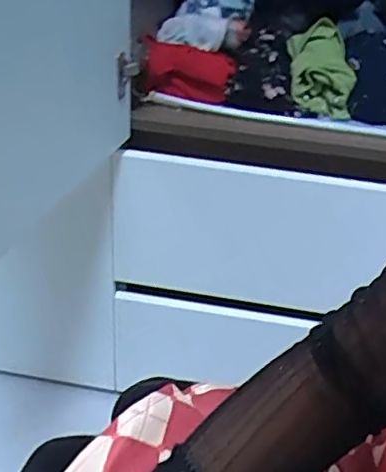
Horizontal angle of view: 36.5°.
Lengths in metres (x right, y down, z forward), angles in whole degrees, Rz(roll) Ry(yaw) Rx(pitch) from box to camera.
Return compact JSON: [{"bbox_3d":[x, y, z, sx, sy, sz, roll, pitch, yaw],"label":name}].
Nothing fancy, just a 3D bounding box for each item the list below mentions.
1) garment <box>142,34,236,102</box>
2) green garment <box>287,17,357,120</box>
[{"bbox_3d":[-0.008,-0.244,0.856,0.133,0.061,0.084,-2,35,-11],"label":"garment"},{"bbox_3d":[0.195,-0.263,0.890,0.094,0.052,0.182,5,50,0],"label":"green garment"}]

